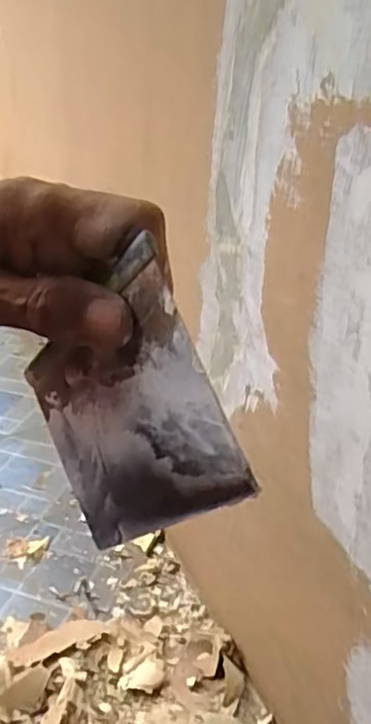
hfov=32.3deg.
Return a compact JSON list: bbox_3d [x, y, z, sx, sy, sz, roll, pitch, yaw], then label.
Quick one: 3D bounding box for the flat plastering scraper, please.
[{"bbox_3d":[-0.025,0.022,0.243,0.004,0.115,0.087,-16,77,-38],"label":"flat plastering scraper"}]

